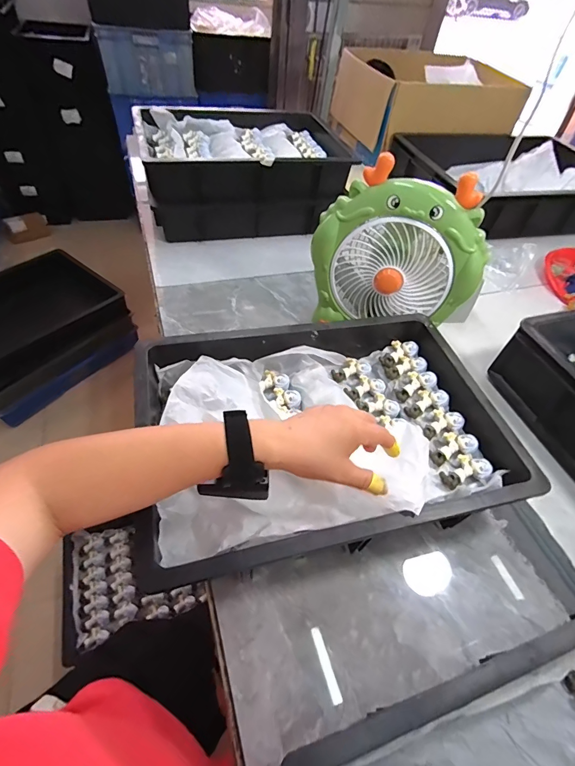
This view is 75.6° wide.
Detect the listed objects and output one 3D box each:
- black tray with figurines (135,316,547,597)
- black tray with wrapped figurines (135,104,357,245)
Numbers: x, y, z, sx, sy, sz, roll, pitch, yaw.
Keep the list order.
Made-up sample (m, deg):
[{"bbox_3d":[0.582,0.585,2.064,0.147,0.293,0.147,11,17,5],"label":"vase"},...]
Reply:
[{"bbox_3d":[0.048,0.053,0.489,0.449,0.099,0.321,-10,52,-15],"label":"black tray with figurines"},{"bbox_3d":[-0.103,-0.503,0.890,0.448,0.166,0.315,-10,52,-14],"label":"black tray with wrapped figurines"}]

